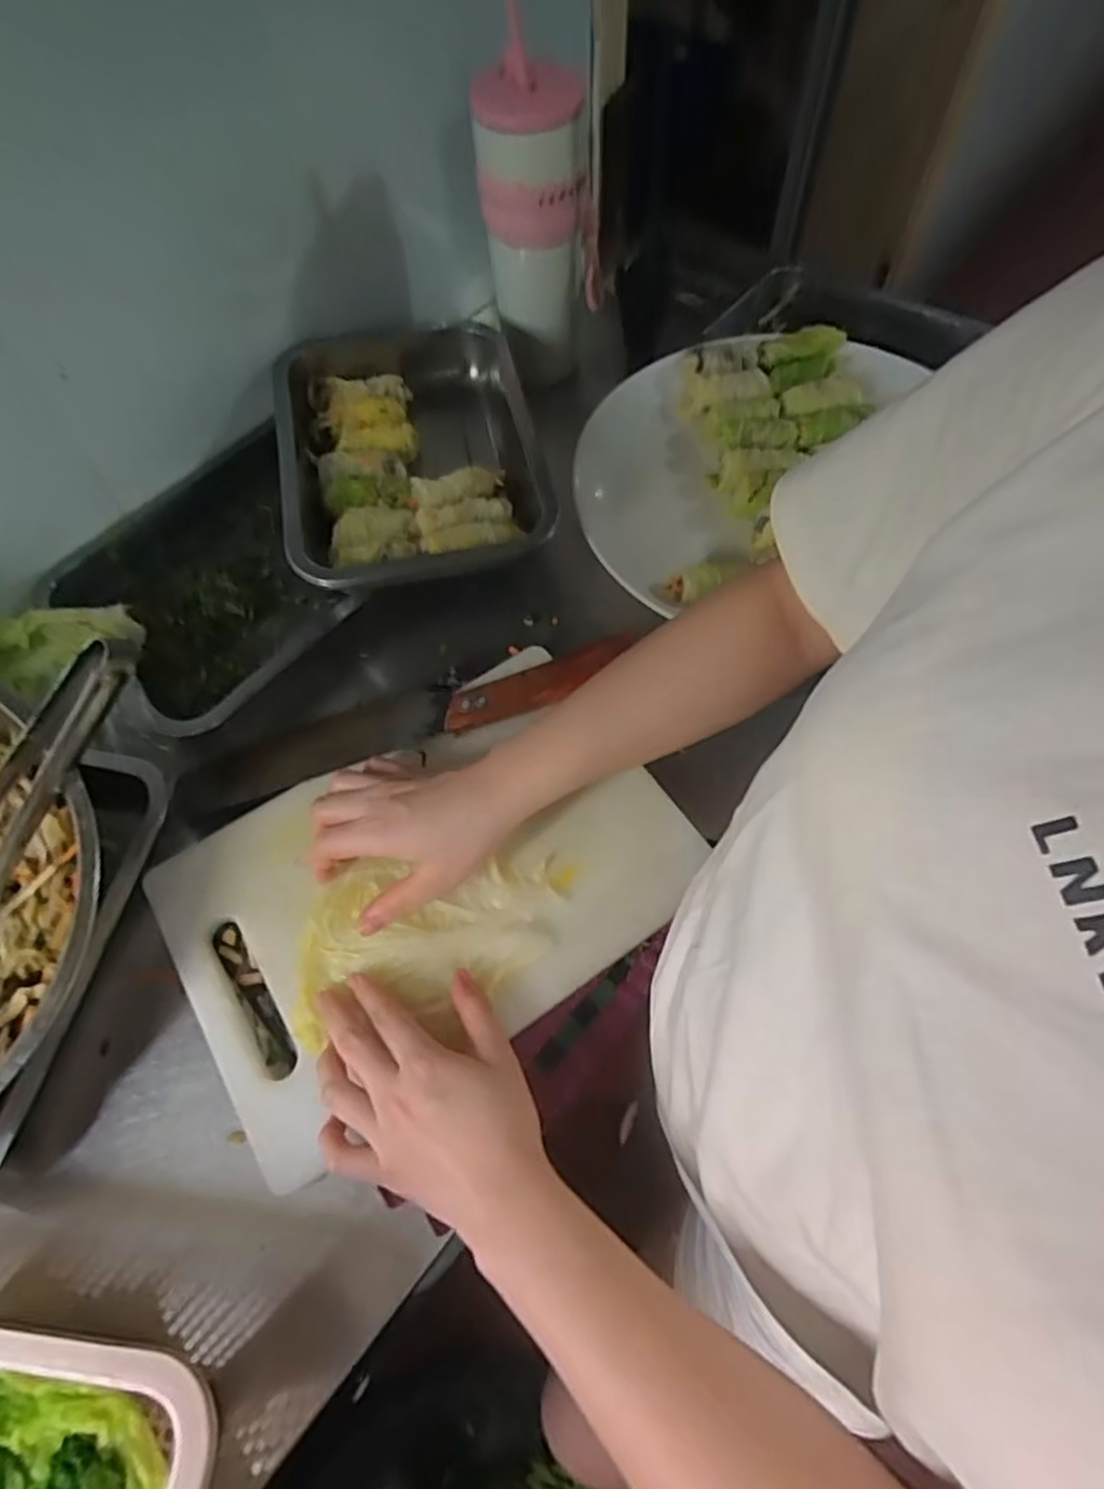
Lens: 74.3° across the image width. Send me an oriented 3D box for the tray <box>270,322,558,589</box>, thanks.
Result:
[{"bbox_3d":[-0.106,-0.217,0.571,0.188,0.076,0.258,-10,62,-2],"label":"tray"}]

